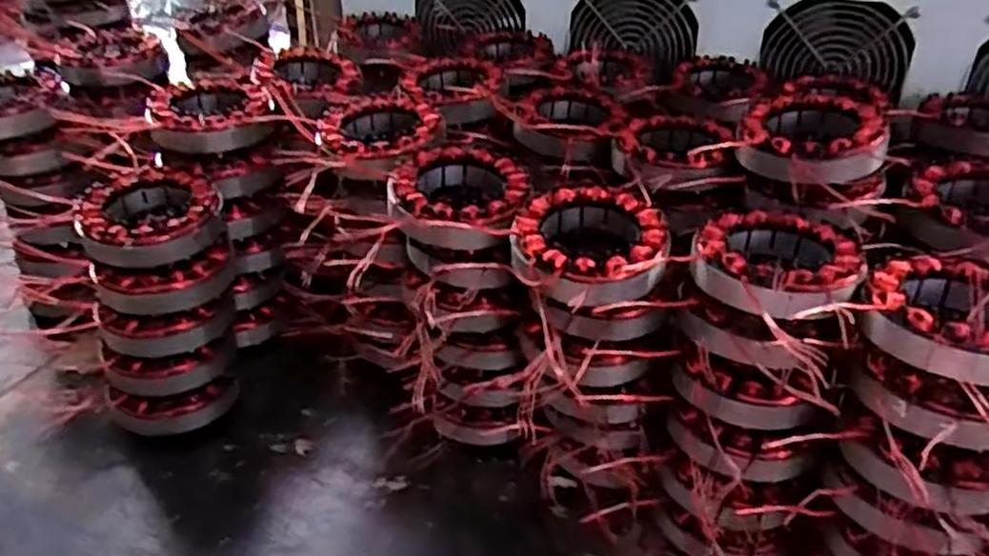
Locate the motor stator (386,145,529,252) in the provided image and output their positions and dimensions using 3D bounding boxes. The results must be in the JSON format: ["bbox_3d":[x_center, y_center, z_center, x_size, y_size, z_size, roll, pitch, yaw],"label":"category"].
[{"bbox_3d":[-0.022,-0.050,0.473,0.086,0.030,0.094,-7,35,-8],"label":"motor stator"}]

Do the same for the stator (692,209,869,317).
[{"bbox_3d":[0.153,-0.007,0.415,0.083,0.033,0.086,-1,34,0],"label":"stator"}]

